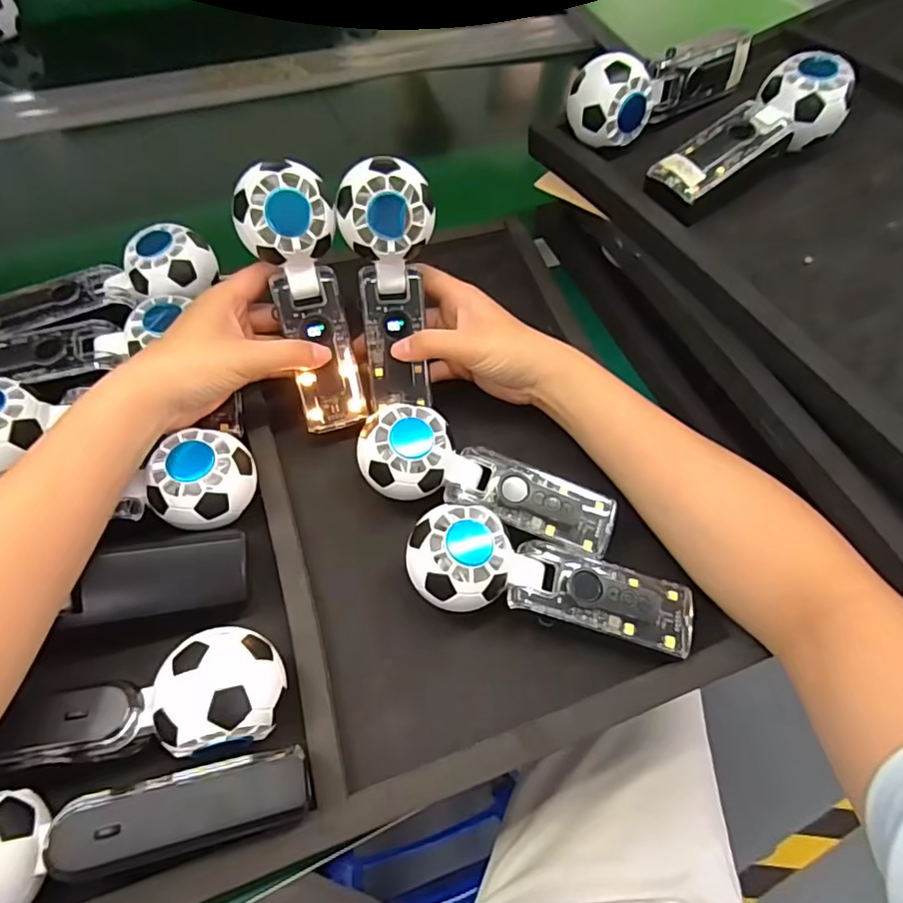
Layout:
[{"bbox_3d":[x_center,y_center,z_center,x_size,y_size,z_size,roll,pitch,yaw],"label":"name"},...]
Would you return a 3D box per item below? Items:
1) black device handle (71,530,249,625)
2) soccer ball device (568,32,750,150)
[{"bbox_3d":[-0.166,0.074,0.328,0.086,0.023,0.041,-7,90,-27],"label":"black device handle"},{"bbox_3d":[0.169,-0.299,0.458,0.165,0.056,0.046,-33,63,-22],"label":"soccer ball device"}]

